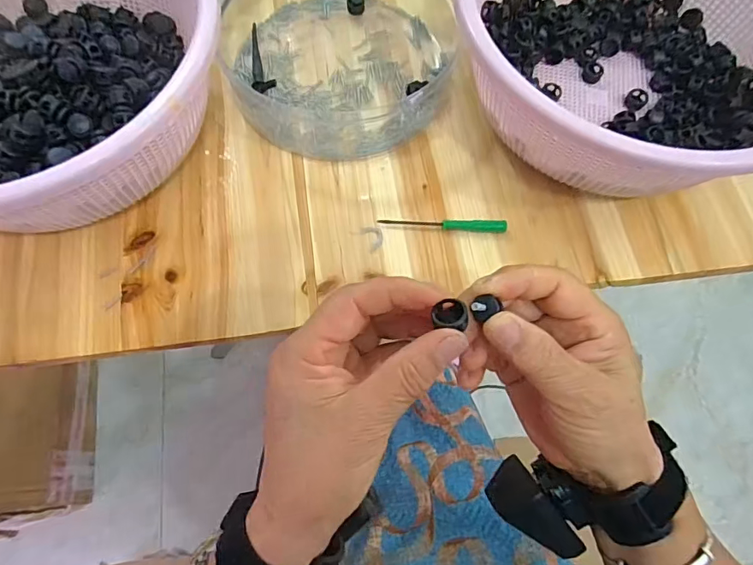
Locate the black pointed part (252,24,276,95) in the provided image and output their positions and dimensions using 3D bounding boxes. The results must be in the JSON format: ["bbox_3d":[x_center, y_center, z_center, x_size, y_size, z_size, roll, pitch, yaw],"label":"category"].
[{"bbox_3d":[-0.103,-0.199,0.421,0.019,0.014,0.085,-11,68,-6],"label":"black pointed part"}]

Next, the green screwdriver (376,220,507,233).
[{"bbox_3d":[0.051,-0.045,0.370,0.098,0.008,0.008,4,67,0],"label":"green screwdriver"}]

